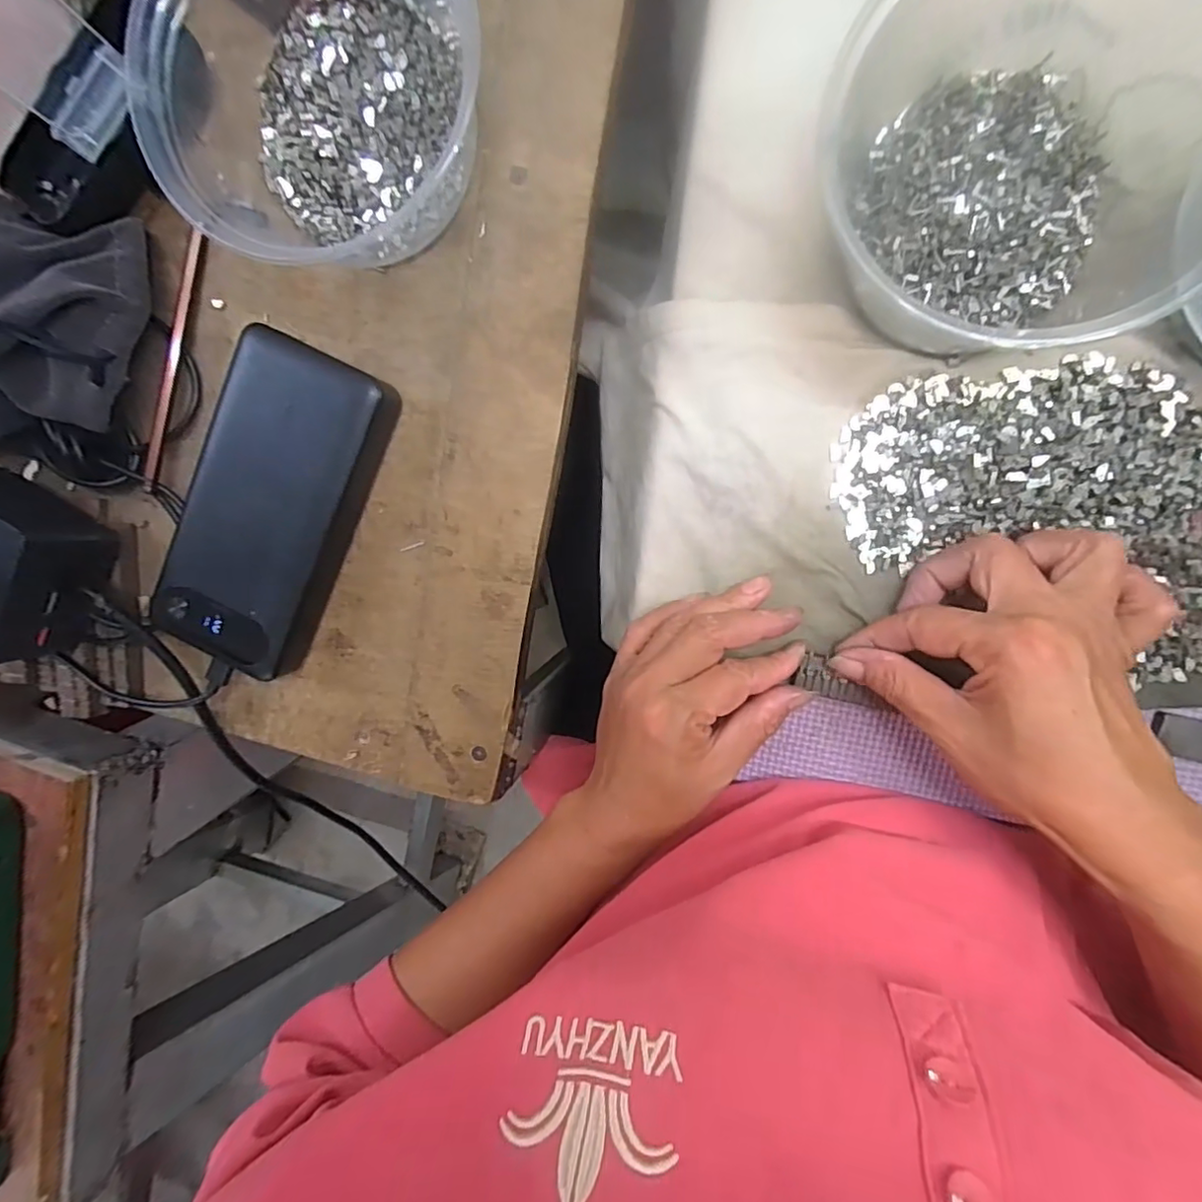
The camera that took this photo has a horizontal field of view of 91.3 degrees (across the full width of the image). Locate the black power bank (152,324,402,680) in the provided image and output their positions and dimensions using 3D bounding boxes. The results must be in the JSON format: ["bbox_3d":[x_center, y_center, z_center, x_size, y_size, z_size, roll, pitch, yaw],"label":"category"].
[{"bbox_3d":[-0.158,-0.043,0.283,0.069,0.026,0.154,27,101,6],"label":"black power bank"}]

